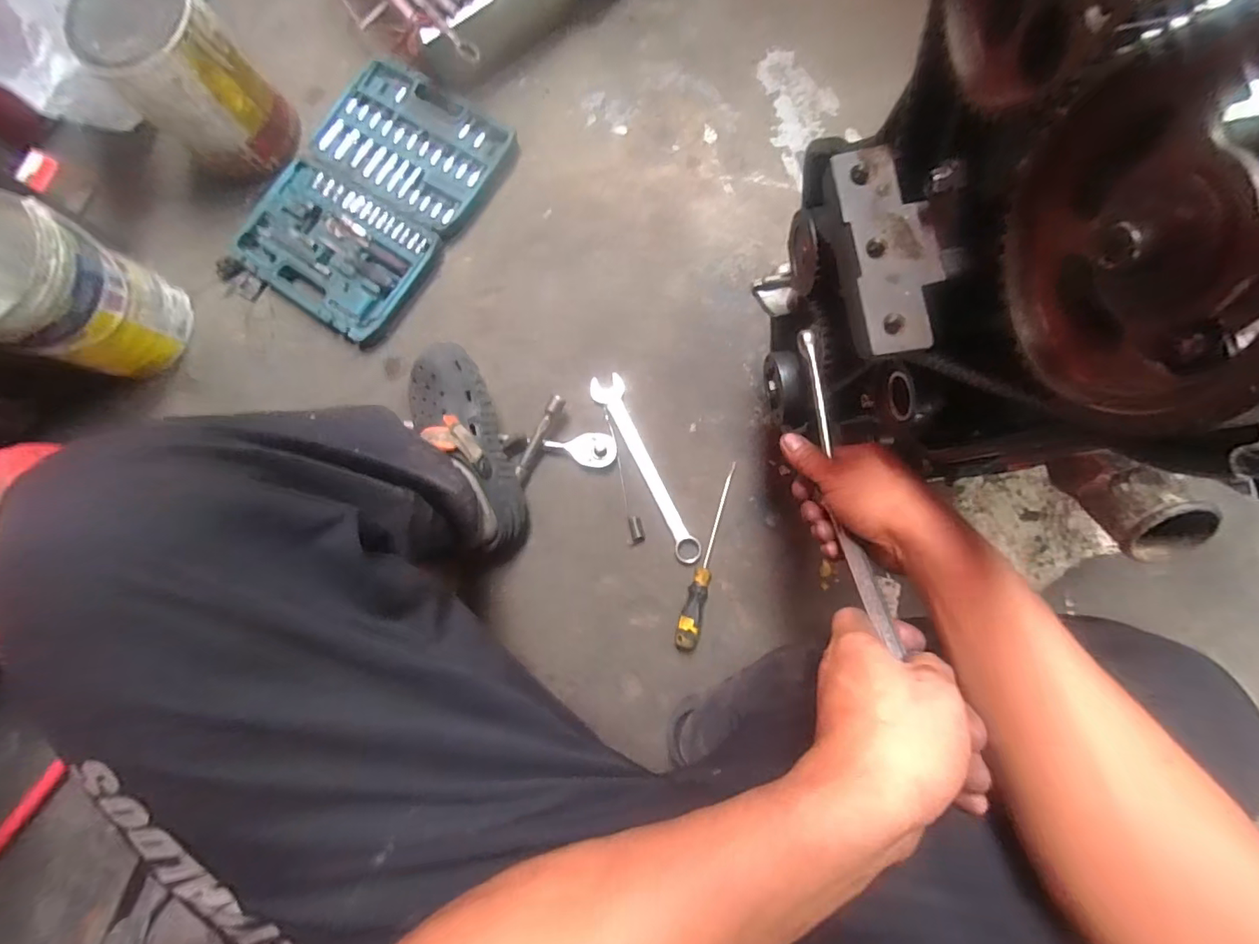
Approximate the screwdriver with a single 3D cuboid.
[{"bbox_3d":[0.100,0.109,0.699,0.030,0.025,0.251,13,83,5],"label":"screwdriver"}]

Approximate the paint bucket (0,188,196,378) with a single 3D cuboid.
[{"bbox_3d":[-0.769,-0.239,0.730,0.185,0.195,0.178,-1,82,3],"label":"paint bucket"}]

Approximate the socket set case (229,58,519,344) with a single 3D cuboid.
[{"bbox_3d":[-0.385,-0.407,0.796,0.292,0.034,0.392,33,85,8],"label":"socket set case"}]

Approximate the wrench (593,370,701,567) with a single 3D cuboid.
[{"bbox_3d":[0.026,-0.009,0.730,0.044,0.009,0.284,-28,81,-1],"label":"wrench"}]

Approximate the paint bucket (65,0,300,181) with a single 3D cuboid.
[{"bbox_3d":[-0.620,-0.555,0.749,0.187,0.182,0.162,36,85,8],"label":"paint bucket"}]

